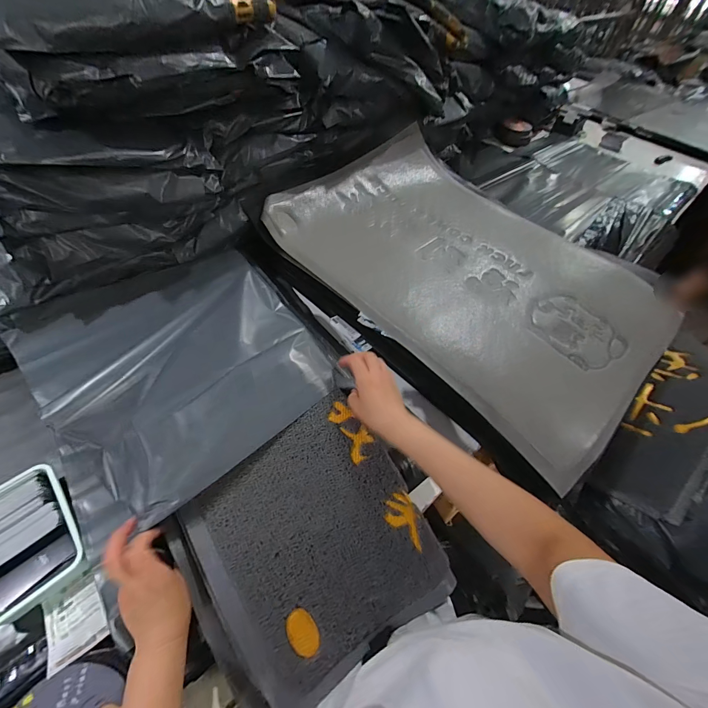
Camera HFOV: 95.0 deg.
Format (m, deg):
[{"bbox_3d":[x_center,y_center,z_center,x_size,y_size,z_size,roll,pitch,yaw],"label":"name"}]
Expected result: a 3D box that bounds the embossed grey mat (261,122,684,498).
[{"bbox_3d":[0.258,-0.217,0.763,0.583,0.072,0.865,-38,68,-24],"label":"embossed grey mat"}]

